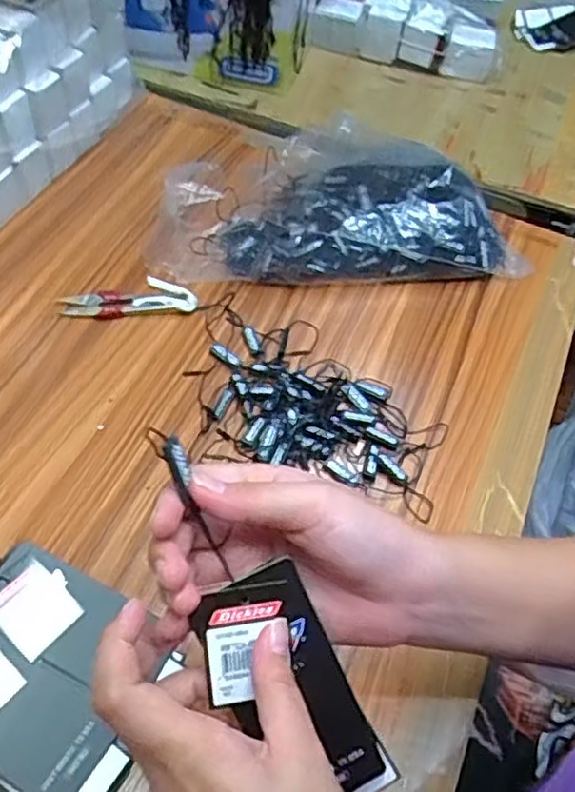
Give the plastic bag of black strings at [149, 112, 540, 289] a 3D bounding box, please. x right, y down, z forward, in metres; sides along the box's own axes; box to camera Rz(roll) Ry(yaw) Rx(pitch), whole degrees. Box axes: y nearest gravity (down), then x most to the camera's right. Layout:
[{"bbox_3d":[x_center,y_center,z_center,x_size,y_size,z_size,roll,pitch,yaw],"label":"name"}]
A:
[{"bbox_3d":[0.044,-0.169,0.576,0.314,0.076,0.132,-4,55,-9],"label":"plastic bag of black strings"}]

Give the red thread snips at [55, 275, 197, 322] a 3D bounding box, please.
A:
[{"bbox_3d":[-0.129,-0.079,0.533,0.107,0.012,0.038,-3,55,-8],"label":"red thread snips"}]

